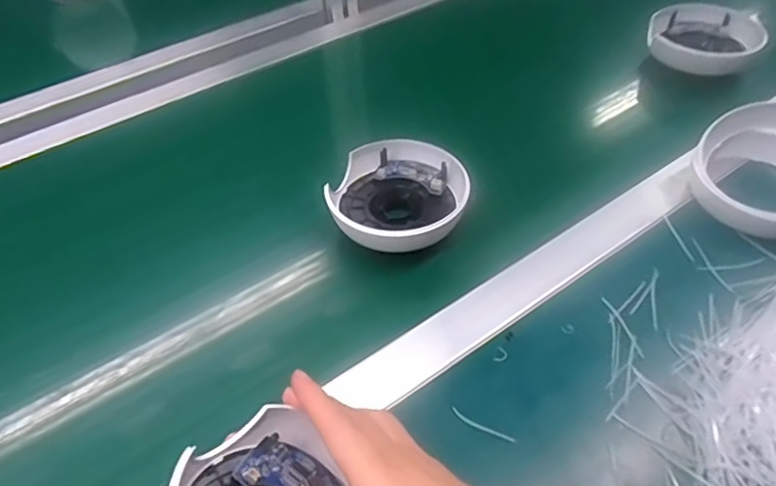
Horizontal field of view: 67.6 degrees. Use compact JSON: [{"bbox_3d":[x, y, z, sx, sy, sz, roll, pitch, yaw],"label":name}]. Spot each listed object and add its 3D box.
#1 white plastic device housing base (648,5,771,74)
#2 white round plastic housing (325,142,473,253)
[{"bbox_3d":[0.362,-0.235,0.663,0.118,0.029,0.106,15,50,15],"label":"white plastic device housing base"},{"bbox_3d":[0.008,-0.043,0.505,0.115,0.039,0.099,-6,48,-4],"label":"white round plastic housing"}]

